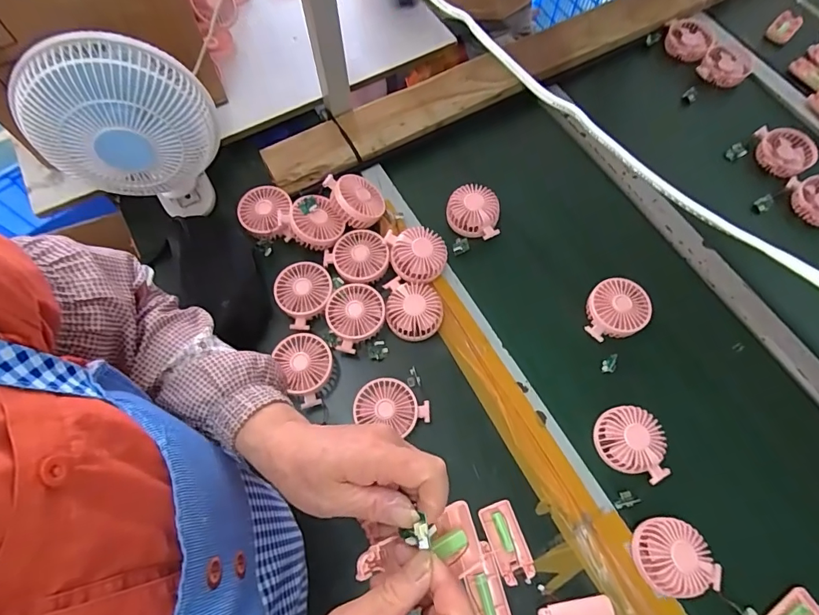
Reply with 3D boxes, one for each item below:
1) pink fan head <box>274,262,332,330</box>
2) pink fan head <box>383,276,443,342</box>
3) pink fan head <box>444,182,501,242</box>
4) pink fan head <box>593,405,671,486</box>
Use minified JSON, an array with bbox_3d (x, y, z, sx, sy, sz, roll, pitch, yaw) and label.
[{"bbox_3d":[-0.162,-0.022,0.711,0.087,0.035,0.088,0,66,0],"label":"pink fan head"},{"bbox_3d":[0.007,0.000,0.704,0.086,0.040,0.094,0,66,0],"label":"pink fan head"},{"bbox_3d":[0.110,-0.164,0.780,0.088,0.037,0.089,15,83,3],"label":"pink fan head"},{"bbox_3d":[0.305,0.184,0.624,0.090,0.037,0.096,5,67,1],"label":"pink fan head"}]

